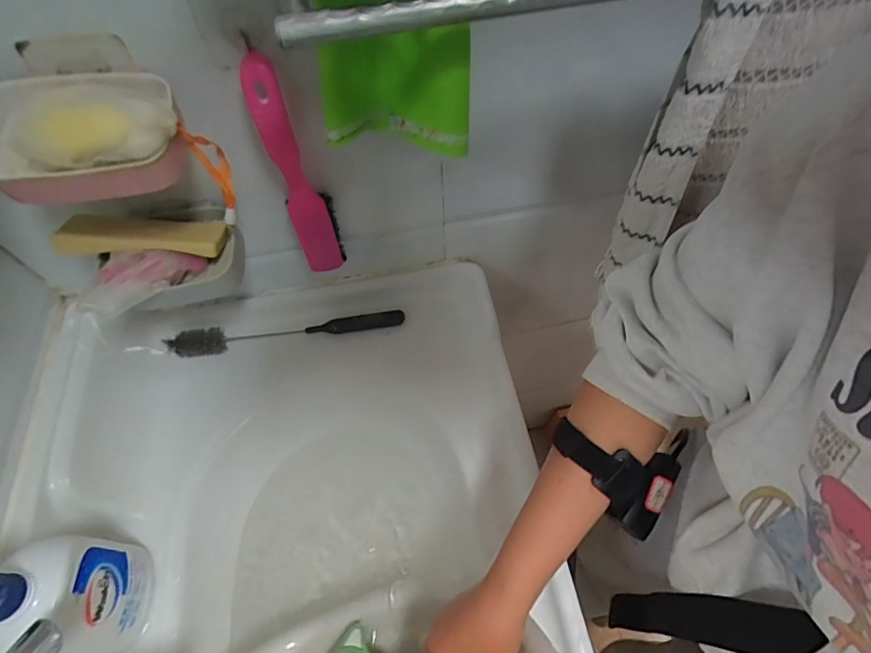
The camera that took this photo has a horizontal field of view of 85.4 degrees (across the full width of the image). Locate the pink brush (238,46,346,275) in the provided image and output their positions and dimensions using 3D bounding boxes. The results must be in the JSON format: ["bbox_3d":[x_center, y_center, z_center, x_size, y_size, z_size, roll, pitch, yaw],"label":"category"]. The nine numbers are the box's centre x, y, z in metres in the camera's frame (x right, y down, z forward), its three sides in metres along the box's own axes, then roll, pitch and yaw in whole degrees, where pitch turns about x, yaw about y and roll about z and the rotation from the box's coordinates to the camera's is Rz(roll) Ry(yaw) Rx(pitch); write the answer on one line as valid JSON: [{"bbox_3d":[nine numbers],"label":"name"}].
[{"bbox_3d":[-0.128,-0.138,0.447,0.043,0.234,0.031,-16,60,-7],"label":"pink brush"}]

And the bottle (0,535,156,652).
[{"bbox_3d":[-0.306,0.216,0.379,0.054,0.193,0.095,-3,59,1],"label":"bottle"}]

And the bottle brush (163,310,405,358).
[{"bbox_3d":[-0.189,0.002,0.604,0.292,0.026,0.032,-10,59,-3],"label":"bottle brush"}]

